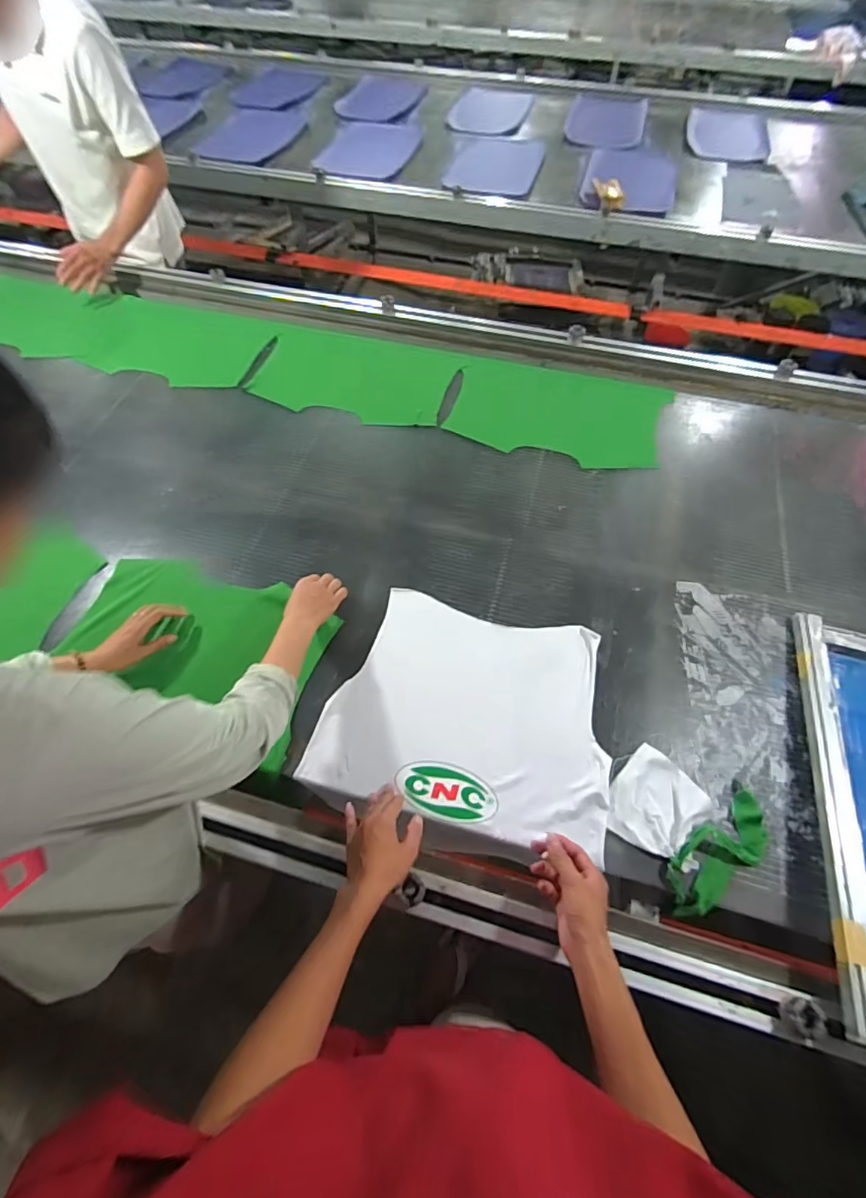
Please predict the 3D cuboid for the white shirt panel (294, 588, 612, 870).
[{"bbox_3d":[0.060,0.183,0.816,0.438,0.015,0.371,14,60,7],"label":"white shirt panel"}]

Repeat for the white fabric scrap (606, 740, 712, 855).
[{"bbox_3d":[0.326,0.300,0.740,0.121,0.013,0.136,39,66,20],"label":"white fabric scrap"}]

